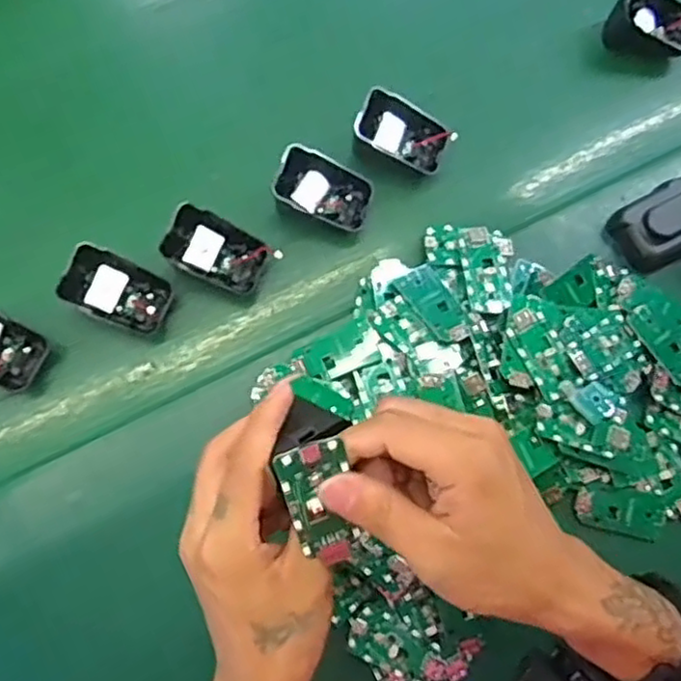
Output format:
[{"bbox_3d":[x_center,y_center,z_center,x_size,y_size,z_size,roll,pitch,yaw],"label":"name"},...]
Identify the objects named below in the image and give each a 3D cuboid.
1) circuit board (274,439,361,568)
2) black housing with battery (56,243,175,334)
[{"bbox_3d":[-0.008,0.076,0.316,0.031,0.006,0.064,-16,113,-4],"label":"circuit board"},{"bbox_3d":[-0.151,-0.034,0.466,0.071,0.014,0.043,26,80,-20],"label":"black housing with battery"}]

